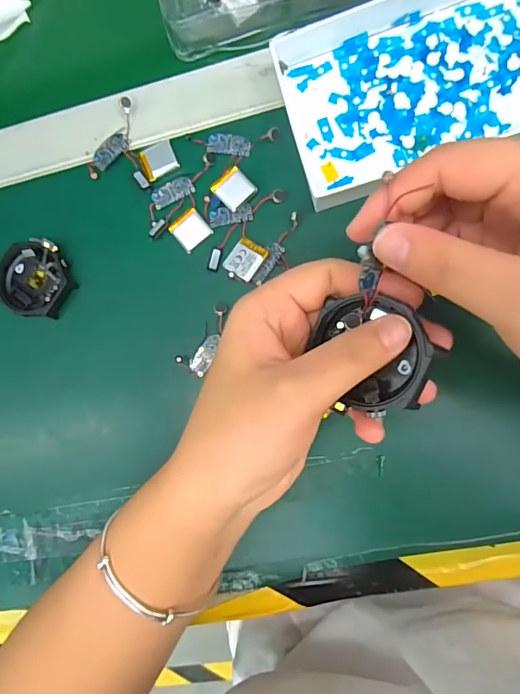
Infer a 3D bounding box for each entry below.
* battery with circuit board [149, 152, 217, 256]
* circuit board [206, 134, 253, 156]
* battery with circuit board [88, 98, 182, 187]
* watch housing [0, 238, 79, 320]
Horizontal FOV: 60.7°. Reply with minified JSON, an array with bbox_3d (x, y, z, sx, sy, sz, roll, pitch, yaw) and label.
[{"bbox_3d":[-0.051,-0.092,0.285,0.041,0.004,0.061,0,88,9],"label":"battery with circuit board"},{"bbox_3d":[-0.020,-0.130,0.283,0.028,0.004,0.013,10,89,9],"label":"circuit board"},{"bbox_3d":[-0.086,-0.125,0.291,0.051,0.009,0.054,-45,82,4],"label":"battery with circuit board"},{"bbox_3d":[-0.151,-0.044,0.296,0.049,0.011,0.053,0,87,9],"label":"watch housing"}]

